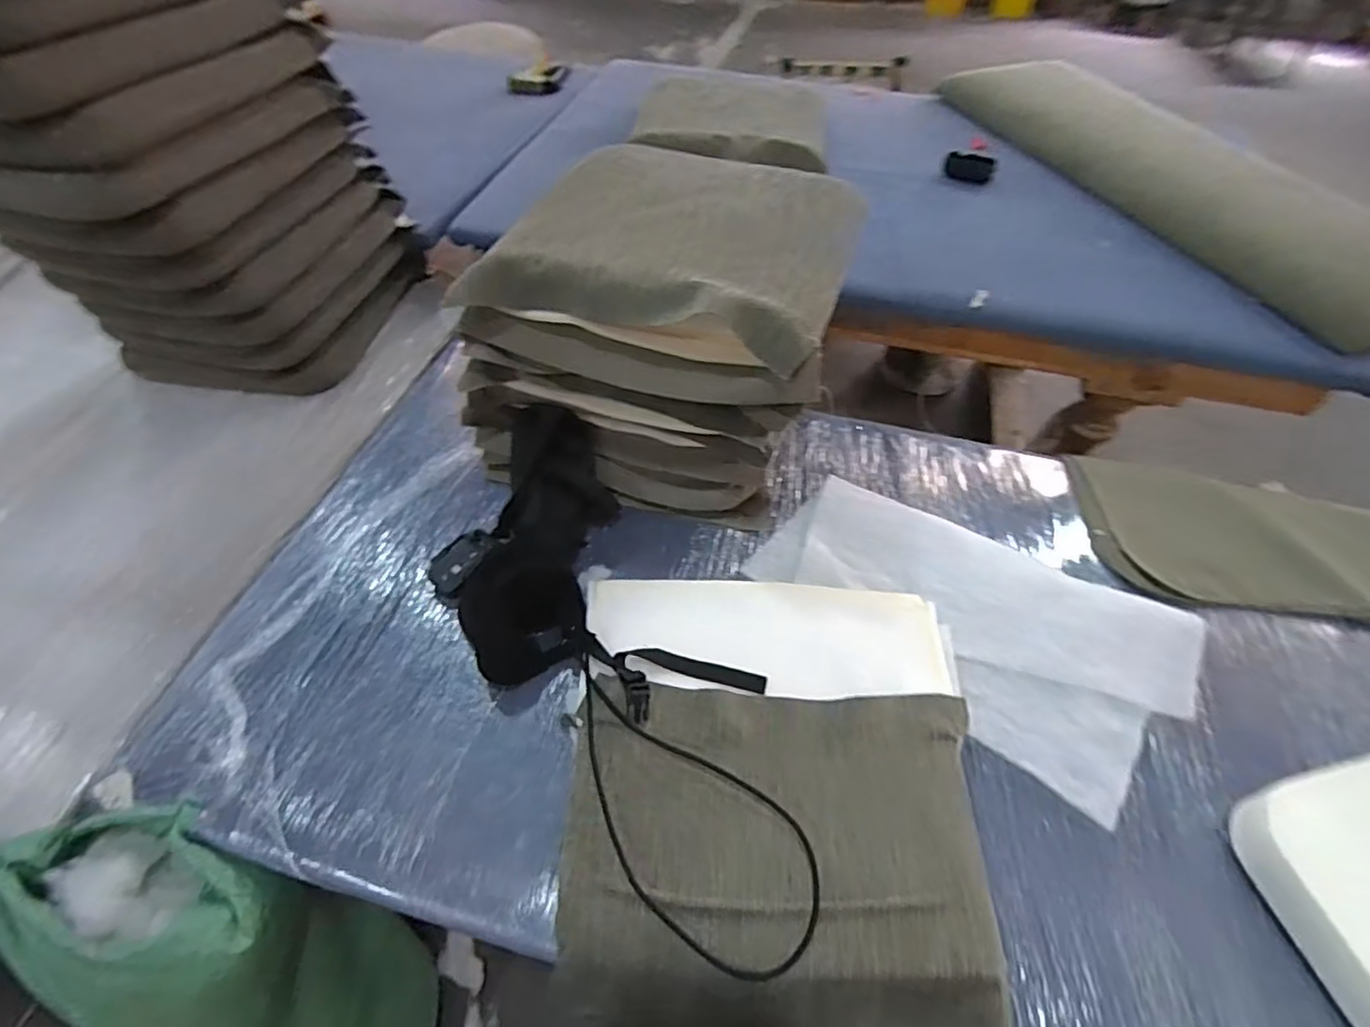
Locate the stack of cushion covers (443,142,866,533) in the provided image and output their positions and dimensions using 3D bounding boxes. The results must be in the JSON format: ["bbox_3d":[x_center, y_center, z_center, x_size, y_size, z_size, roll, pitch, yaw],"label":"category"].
[{"bbox_3d":[-0.030,-0.278,0.983,0.500,0.378,0.418,14,54,10],"label":"stack of cushion covers"}]

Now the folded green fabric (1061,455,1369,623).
[{"bbox_3d":[0.896,0.037,0.979,0.487,0.036,0.248,9,53,6],"label":"folded green fabric"}]

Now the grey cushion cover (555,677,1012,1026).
[{"bbox_3d":[0.100,0.384,0.673,0.443,0.076,0.387,3,53,1],"label":"grey cushion cover"}]

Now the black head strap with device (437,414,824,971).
[{"bbox_3d":[-0.074,0.160,0.782,0.287,0.171,0.695,-31,59,-22],"label":"black head strap with device"}]

